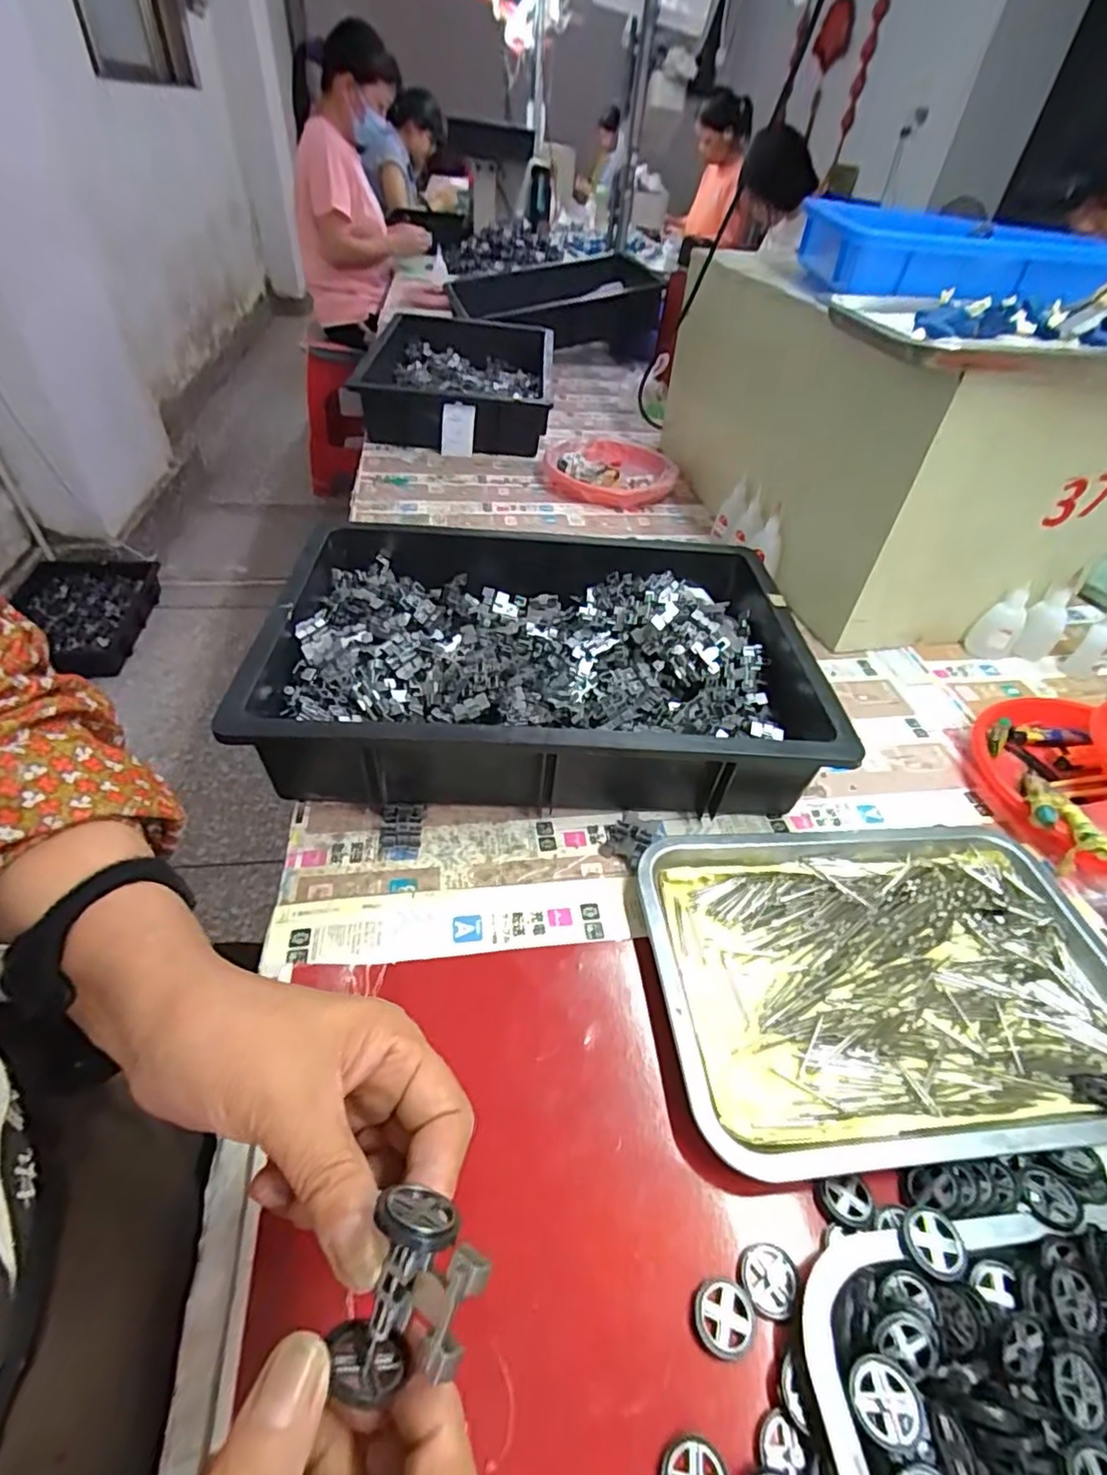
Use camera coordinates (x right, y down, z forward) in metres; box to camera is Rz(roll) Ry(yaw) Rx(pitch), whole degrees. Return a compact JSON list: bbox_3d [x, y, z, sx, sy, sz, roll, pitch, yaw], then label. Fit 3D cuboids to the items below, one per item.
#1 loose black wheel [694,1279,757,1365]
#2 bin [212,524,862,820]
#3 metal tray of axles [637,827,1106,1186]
[{"bbox_3d":[0.077,0.262,0.280,0.027,0.005,0.027,2,43,-2],"label":"loose black wheel"},{"bbox_3d":[-0.005,-0.072,0.555,0.438,0.092,0.310,2,43,-3],"label":"bin"},{"bbox_3d":[0.228,0.149,0.404,0.320,0.020,0.211,-2,44,-7],"label":"metal tray of axles"}]

